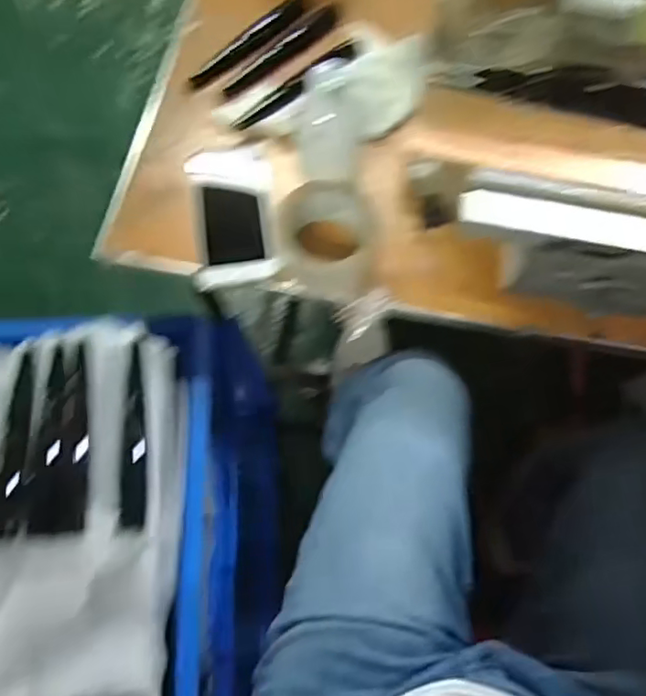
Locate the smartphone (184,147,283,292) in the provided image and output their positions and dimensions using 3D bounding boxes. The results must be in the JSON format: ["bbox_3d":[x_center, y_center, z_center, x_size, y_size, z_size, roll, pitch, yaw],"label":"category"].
[{"bbox_3d":[-0.091,-0.137,0.582,0.082,0.014,0.159,-9,71,-1],"label":"smartphone"}]

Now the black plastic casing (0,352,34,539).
[{"bbox_3d":[-0.280,0.084,0.524,0.029,0.007,0.168,-3,71,1],"label":"black plastic casing"}]

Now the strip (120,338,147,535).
[{"bbox_3d":[-0.178,0.082,0.547,0.023,0.004,0.169,7,74,-33],"label":"strip"}]

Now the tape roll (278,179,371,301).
[{"bbox_3d":[0.003,-0.100,0.553,0.091,0.054,0.101,-9,71,-1],"label":"tape roll"}]

